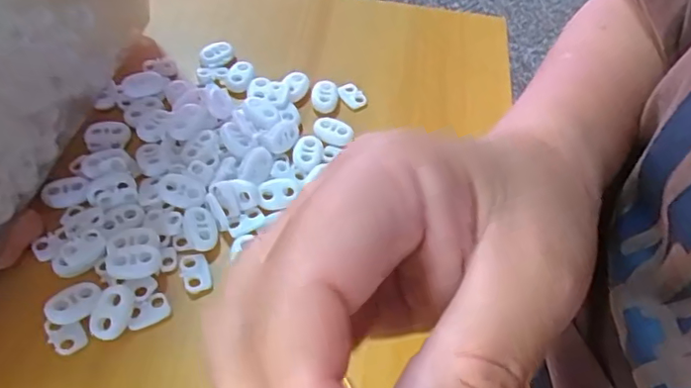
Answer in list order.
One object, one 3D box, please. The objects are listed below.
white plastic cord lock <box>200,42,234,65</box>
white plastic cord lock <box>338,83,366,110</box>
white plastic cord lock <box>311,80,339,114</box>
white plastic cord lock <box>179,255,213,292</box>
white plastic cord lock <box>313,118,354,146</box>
[{"bbox_3d":[-0.077,-0.085,0.331,0.020,0.009,0.011,-33,63,-26],"label":"white plastic cord lock"},{"bbox_3d":[0.004,-0.057,0.321,0.011,0.005,0.017,-23,59,-21],"label":"white plastic cord lock"},{"bbox_3d":[-0.012,-0.056,0.314,0.015,0.005,0.021,6,53,-2],"label":"white plastic cord lock"},{"bbox_3d":[-0.067,0.035,0.246,0.012,0.004,0.019,-15,56,-16],"label":"white plastic cord lock"},{"bbox_3d":[-0.007,-0.033,0.300,0.022,0.007,0.014,12,53,3],"label":"white plastic cord lock"}]

